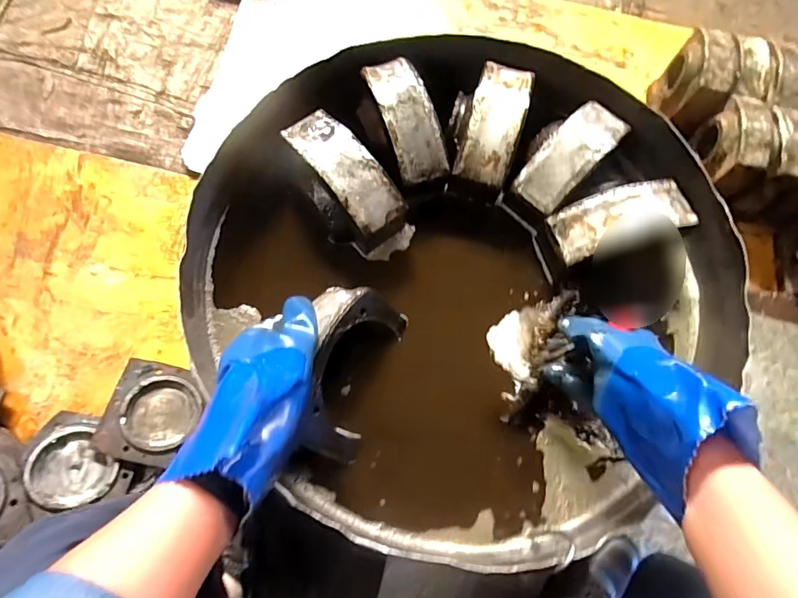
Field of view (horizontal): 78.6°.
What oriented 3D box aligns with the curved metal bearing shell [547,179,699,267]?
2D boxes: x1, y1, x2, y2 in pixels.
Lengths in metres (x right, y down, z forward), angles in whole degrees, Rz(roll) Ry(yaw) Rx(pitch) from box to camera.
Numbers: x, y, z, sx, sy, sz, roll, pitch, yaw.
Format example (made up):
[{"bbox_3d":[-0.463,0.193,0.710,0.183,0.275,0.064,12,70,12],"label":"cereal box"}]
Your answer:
[{"bbox_3d":[0.251,-0.093,0.545,0.155,0.034,0.063,-15,75,-10],"label":"curved metal bearing shell"}]

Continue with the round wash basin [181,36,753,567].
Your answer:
[{"bbox_3d":[0.079,-0.034,0.556,0.565,0.137,0.553,1,67,-2],"label":"round wash basin"}]

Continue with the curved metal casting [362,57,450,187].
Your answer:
[{"bbox_3d":[0.009,-0.211,0.577,0.061,0.038,0.156,-17,75,-11],"label":"curved metal casting"}]

